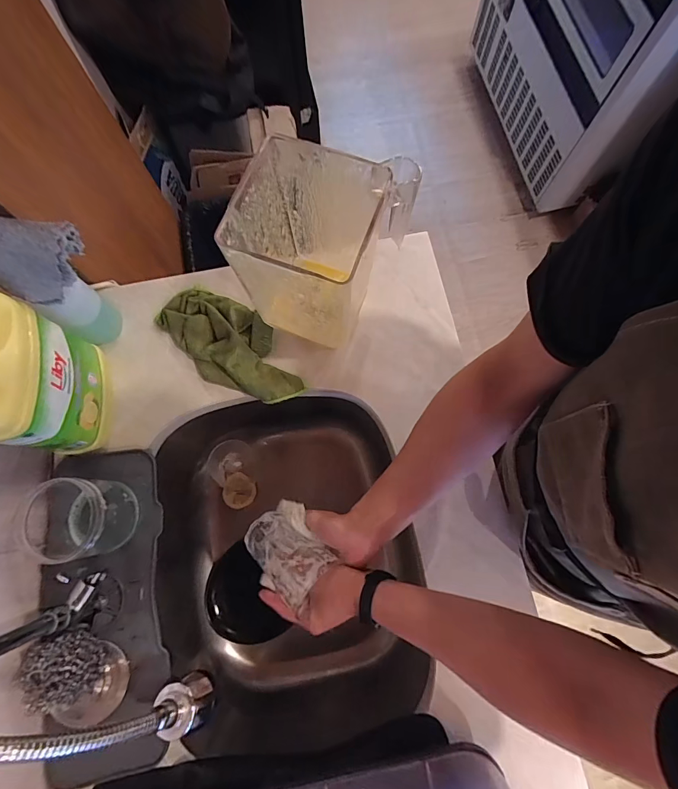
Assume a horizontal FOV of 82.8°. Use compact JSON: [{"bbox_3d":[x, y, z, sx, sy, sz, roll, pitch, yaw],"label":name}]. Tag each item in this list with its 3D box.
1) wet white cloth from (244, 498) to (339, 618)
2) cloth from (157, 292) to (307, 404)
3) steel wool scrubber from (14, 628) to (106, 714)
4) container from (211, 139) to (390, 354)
[{"bbox_3d":[-0.065,0.197,0.501,0.123,0.029,0.104,10,55,33],"label":"wet white cloth"},{"bbox_3d":[-0.157,-0.072,0.552,0.111,0.042,0.227,-42,79,-9],"label":"cloth"},{"bbox_3d":[-0.298,0.295,0.417,0.051,0.058,0.070,-31,77,-7],"label":"steel wool scrubber"},{"bbox_3d":[-0.034,-0.156,0.470,0.127,0.217,0.137,20,77,6],"label":"container"}]

